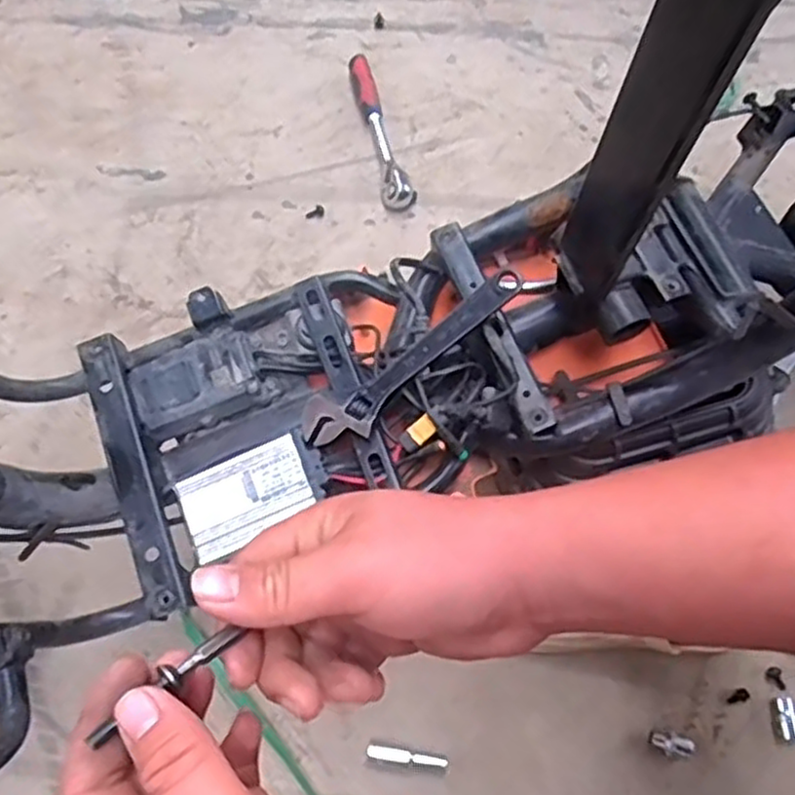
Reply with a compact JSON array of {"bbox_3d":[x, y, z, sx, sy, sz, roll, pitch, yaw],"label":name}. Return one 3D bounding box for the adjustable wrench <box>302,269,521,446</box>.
[{"bbox_3d":[0.011,-0.027,0.555,0.192,0.011,0.043,-38,73,3],"label":"adjustable wrench"}]

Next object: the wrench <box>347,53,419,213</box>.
[{"bbox_3d":[-0.025,-0.362,0.990,0.039,0.031,0.244,-14,70,-4],"label":"wrench"}]

